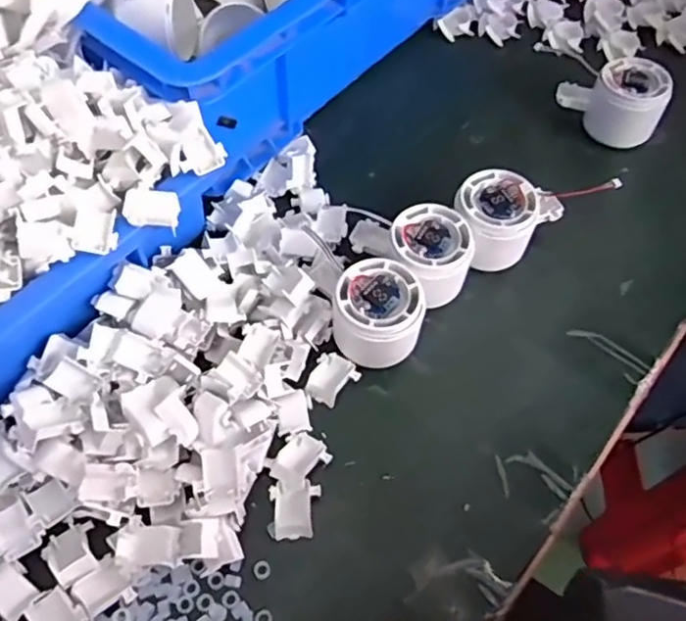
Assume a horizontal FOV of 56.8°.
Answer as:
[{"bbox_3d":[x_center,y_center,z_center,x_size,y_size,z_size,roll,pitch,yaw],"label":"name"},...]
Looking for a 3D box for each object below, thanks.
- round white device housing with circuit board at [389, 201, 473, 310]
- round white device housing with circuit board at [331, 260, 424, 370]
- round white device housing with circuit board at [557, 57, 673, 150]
[{"bbox_3d":[0.060,-0.037,0.446,0.052,0.051,0.055,1,59,-1],"label":"round white device housing with circuit board"},{"bbox_3d":[0.022,0.005,0.419,0.056,0.051,0.057,1,59,-1],"label":"round white device housing with circuit board"},{"bbox_3d":[0.227,-0.179,0.536,0.084,0.050,0.049,25,61,12],"label":"round white device housing with circuit board"}]

